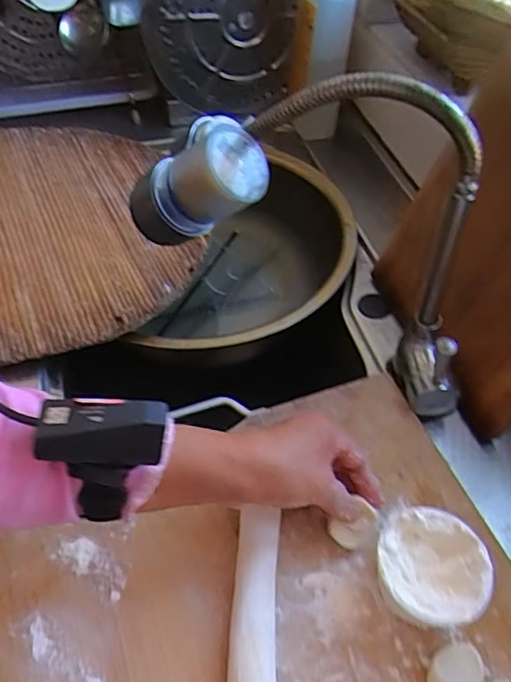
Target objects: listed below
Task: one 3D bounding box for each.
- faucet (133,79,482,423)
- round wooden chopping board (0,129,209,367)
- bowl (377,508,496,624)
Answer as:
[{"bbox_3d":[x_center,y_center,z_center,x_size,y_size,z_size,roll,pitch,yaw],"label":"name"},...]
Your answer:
[{"bbox_3d":[0.053,-0.080,0.459,0.296,0.262,0.103,13,52,8],"label":"faucet"},{"bbox_3d":[-0.289,-0.133,0.659,0.372,0.021,0.397,1,51,-1],"label":"round wooden chopping board"},{"bbox_3d":[0.120,0.166,0.394,0.073,0.062,0.071,0,51,0],"label":"bowl"}]

